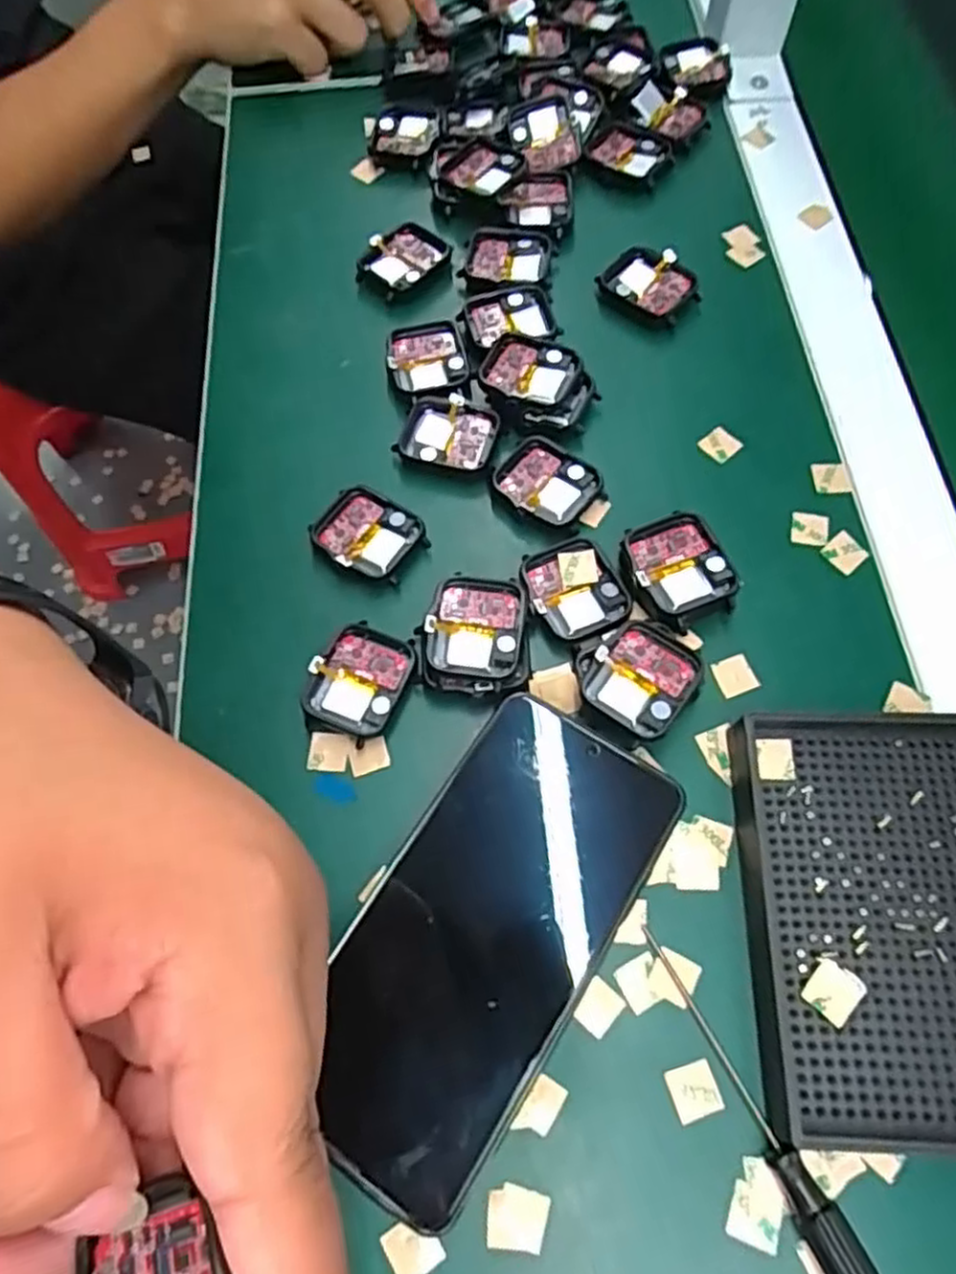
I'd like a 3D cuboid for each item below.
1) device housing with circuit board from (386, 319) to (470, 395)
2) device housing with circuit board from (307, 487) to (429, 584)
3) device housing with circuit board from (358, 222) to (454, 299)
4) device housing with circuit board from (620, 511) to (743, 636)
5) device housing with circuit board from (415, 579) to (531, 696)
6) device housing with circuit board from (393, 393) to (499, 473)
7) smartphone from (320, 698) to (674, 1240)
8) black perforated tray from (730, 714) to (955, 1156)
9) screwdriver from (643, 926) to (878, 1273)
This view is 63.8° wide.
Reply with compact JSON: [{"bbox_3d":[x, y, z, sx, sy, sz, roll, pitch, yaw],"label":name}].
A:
[{"bbox_3d":[-0.024,-0.136,0.375,0.038,0.006,0.042,-10,66,-2],"label":"device housing with circuit board"},{"bbox_3d":[-0.048,-0.045,0.337,0.046,0.008,0.037,33,71,15],"label":"device housing with circuit board"},{"bbox_3d":[-0.042,-0.200,0.405,0.035,0.008,0.043,39,73,17],"label":"device housing with circuit board"},{"bbox_3d":[0.081,-0.025,0.320,0.041,0.021,0.046,-19,67,-6],"label":"device housing with circuit board"},{"bbox_3d":[-0.002,0.000,0.308,0.043,0.014,0.046,-3,66,1],"label":"device housing with circuit board"},{"bbox_3d":[-0.014,-0.095,0.356,0.044,0.008,0.034,10,67,6],"label":"device housing with circuit board"},{"bbox_3d":[0.002,0.103,0.269,0.076,0.014,0.159,30,71,14],"label":"smartphone"},{"bbox_3d":[0.142,0.096,0.264,0.093,0.020,0.135,1,66,2],"label":"black perforated tray"},{"bbox_3d":[0.090,0.156,0.241,0.014,0.015,0.127,-27,68,-10],"label":"screwdriver"}]

